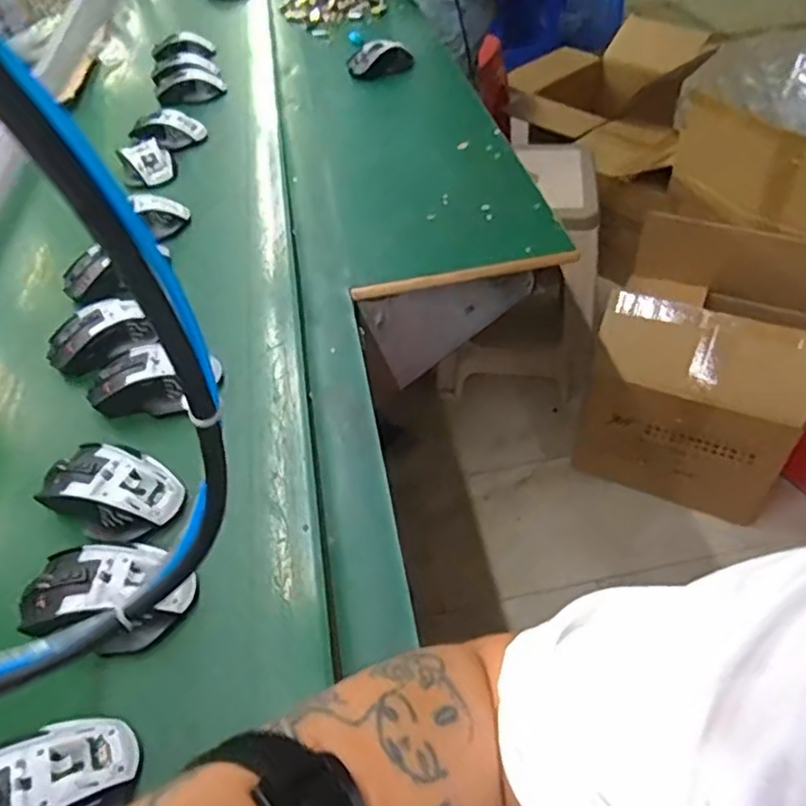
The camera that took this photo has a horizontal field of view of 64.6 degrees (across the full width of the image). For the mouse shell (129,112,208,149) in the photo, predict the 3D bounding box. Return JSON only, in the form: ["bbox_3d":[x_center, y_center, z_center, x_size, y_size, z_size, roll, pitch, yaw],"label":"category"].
[{"bbox_3d":[-0.352,-0.403,0.947,0.095,0.041,0.070,14,51,19],"label":"mouse shell"}]

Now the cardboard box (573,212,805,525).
[{"bbox_3d":[0.590,-0.057,1.248,0.391,0.427,0.322,15,51,20],"label":"cardboard box"}]

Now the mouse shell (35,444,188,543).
[{"bbox_3d":[-0.231,0.067,0.501,0.103,0.034,0.070,17,52,21],"label":"mouse shell"}]

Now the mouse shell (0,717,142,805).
[{"bbox_3d":[-0.212,0.221,0.359,0.113,0.037,0.064,-22,48,-13],"label":"mouse shell"}]

